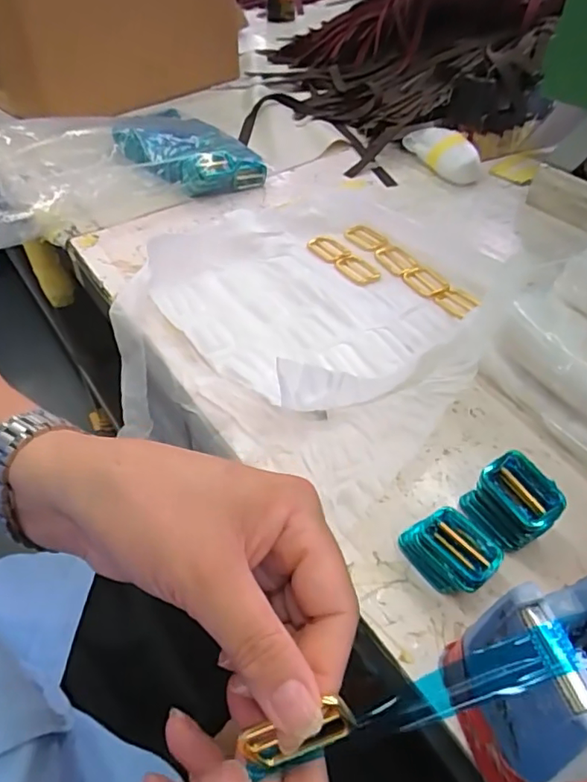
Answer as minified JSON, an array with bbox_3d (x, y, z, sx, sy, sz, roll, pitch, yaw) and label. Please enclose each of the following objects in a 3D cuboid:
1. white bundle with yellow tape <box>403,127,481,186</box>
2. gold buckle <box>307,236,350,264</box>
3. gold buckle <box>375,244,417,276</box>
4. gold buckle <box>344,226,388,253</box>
[{"bbox_3d":[0.191,-0.306,0.691,0.049,0.035,0.115,-24,51,-22],"label":"white bundle with yellow tape"},{"bbox_3d":[0.037,-0.149,0.567,0.031,0.005,0.048,-26,52,-22],"label":"gold buckle"},{"bbox_3d":[0.105,-0.133,0.551,0.027,0.006,0.048,-25,51,-22],"label":"gold buckle"},{"bbox_3d":[0.077,-0.163,0.577,0.025,0.004,0.046,-44,64,-11],"label":"gold buckle"}]

